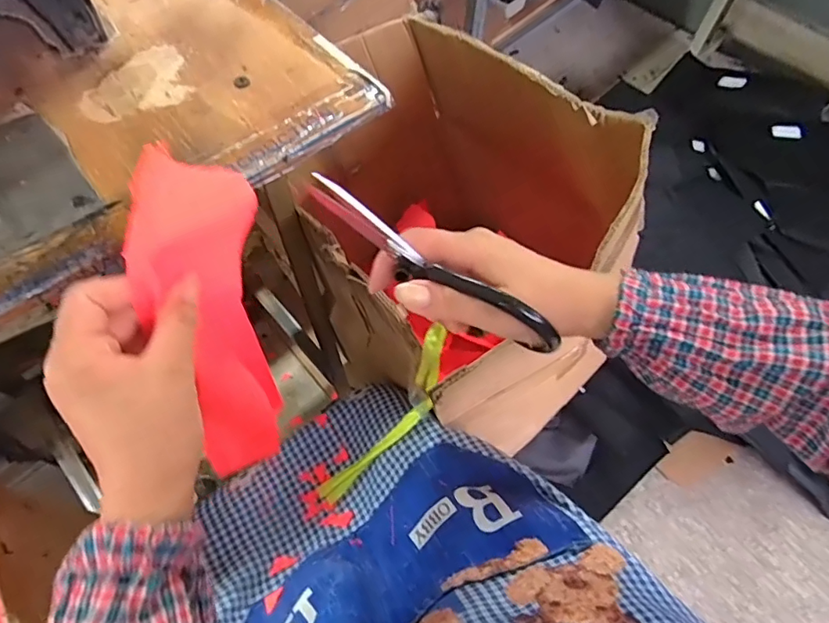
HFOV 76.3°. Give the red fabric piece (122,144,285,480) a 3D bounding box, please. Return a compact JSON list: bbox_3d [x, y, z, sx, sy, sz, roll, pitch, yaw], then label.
[{"bbox_3d":[-0.128,0.009,0.331,0.076,0.207,0.028,-23,30,-38],"label":"red fabric piece"}]

